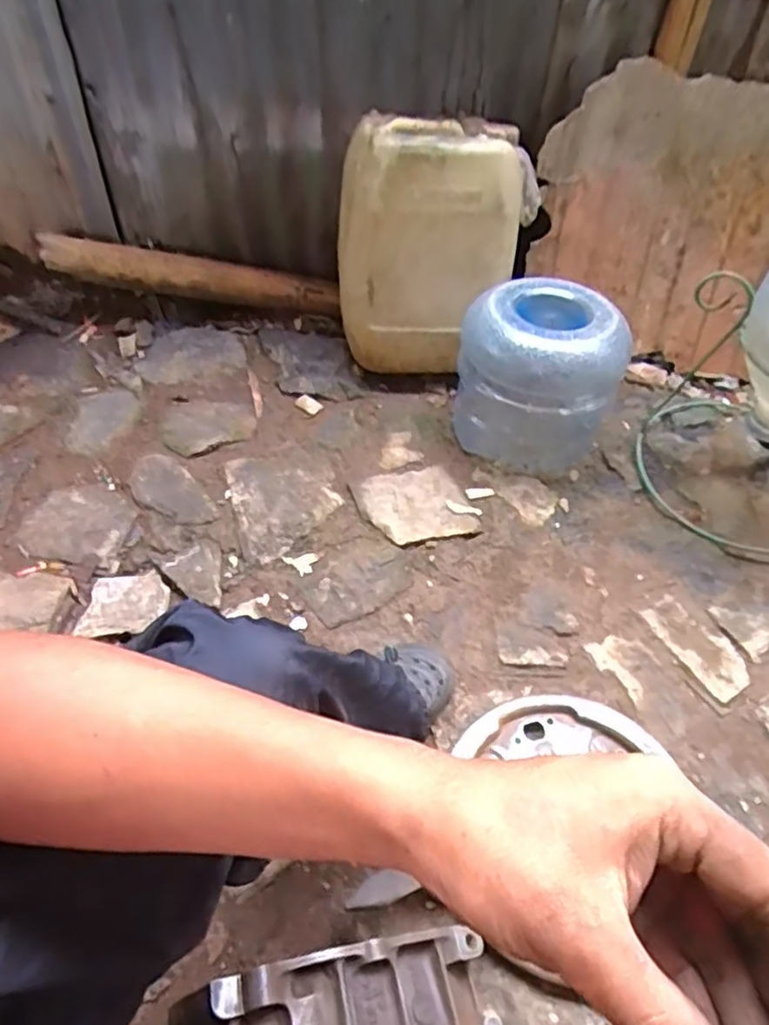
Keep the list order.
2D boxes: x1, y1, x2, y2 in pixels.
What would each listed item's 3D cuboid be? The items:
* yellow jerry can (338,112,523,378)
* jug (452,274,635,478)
[{"bbox_3d":[0.075,-0.444,1.110,0.300,0.359,0.182,4,52,0],"label":"yellow jerry can"},{"bbox_3d":[0.248,-0.221,1.079,0.252,0.240,0.226,11,53,6],"label":"jug"}]

